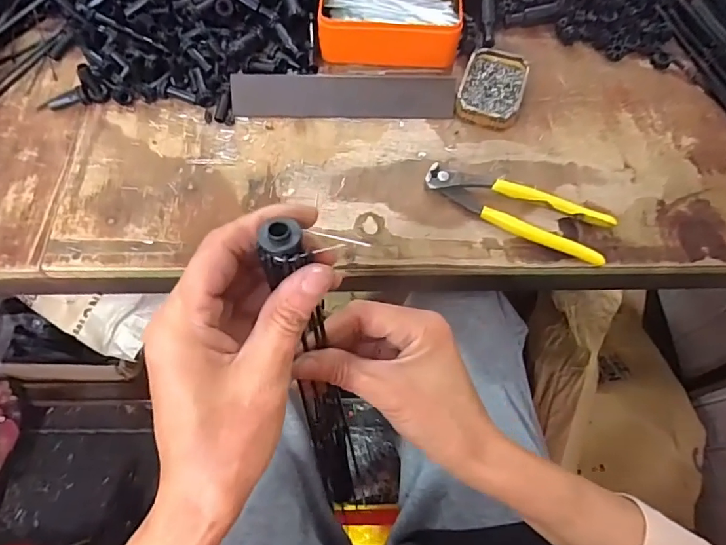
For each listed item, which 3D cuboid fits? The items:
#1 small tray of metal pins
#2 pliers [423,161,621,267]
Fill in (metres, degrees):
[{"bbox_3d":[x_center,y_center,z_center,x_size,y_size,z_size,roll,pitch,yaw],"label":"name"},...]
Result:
[{"bbox_3d":[0.128,-0.183,0.496,0.060,0.023,0.090,14,64,5],"label":"small tray of metal pins"},{"bbox_3d":[0.135,-0.058,0.439,0.163,0.018,0.047,25,66,10],"label":"pliers"}]

